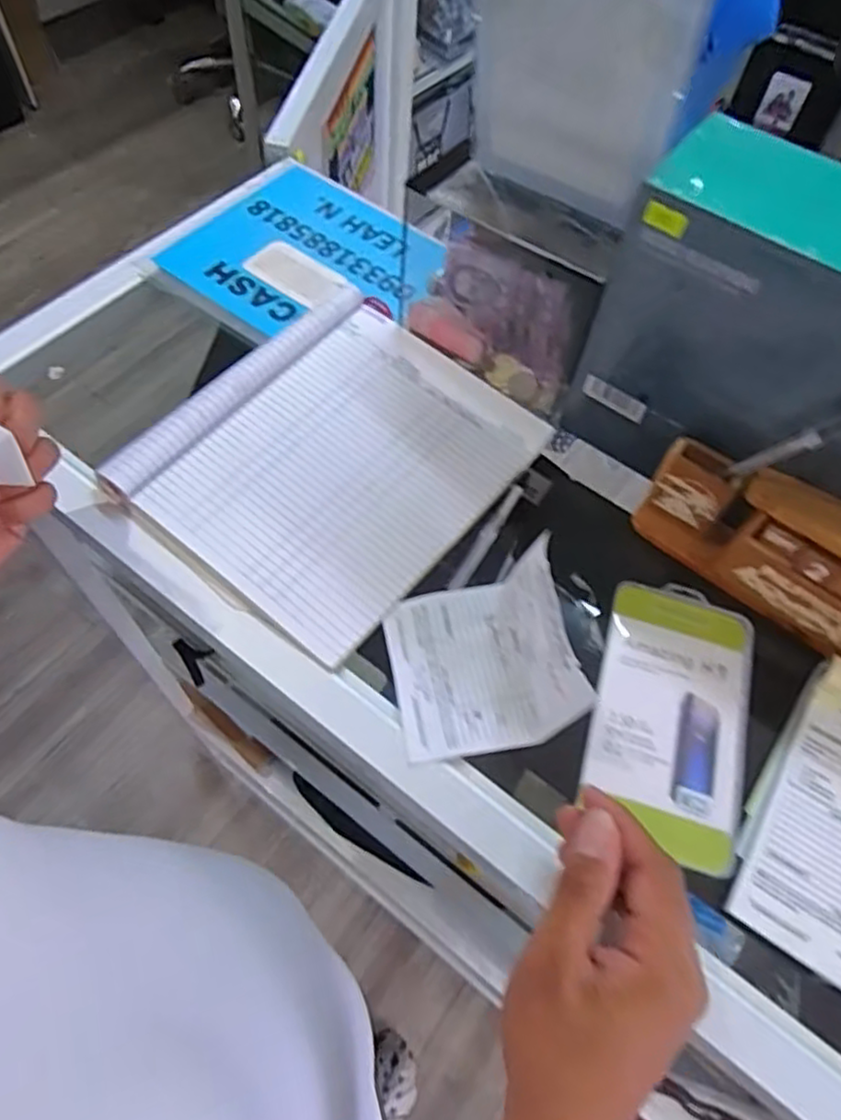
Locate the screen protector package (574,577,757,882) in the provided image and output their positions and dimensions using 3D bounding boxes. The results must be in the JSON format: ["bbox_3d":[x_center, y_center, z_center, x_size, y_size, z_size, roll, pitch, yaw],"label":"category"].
[{"bbox_3d":[0.155,0.093,0.425,0.090,0.008,0.168,17,61,6],"label":"screen protector package"}]

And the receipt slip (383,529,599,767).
[{"bbox_3d":[0.033,0.053,0.404,0.094,0.071,0.105,-7,61,-8],"label":"receipt slip"}]

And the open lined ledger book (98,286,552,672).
[{"bbox_3d":[-0.057,-0.078,0.495,0.207,0.027,0.251,35,64,15],"label":"open lined ledger book"}]

